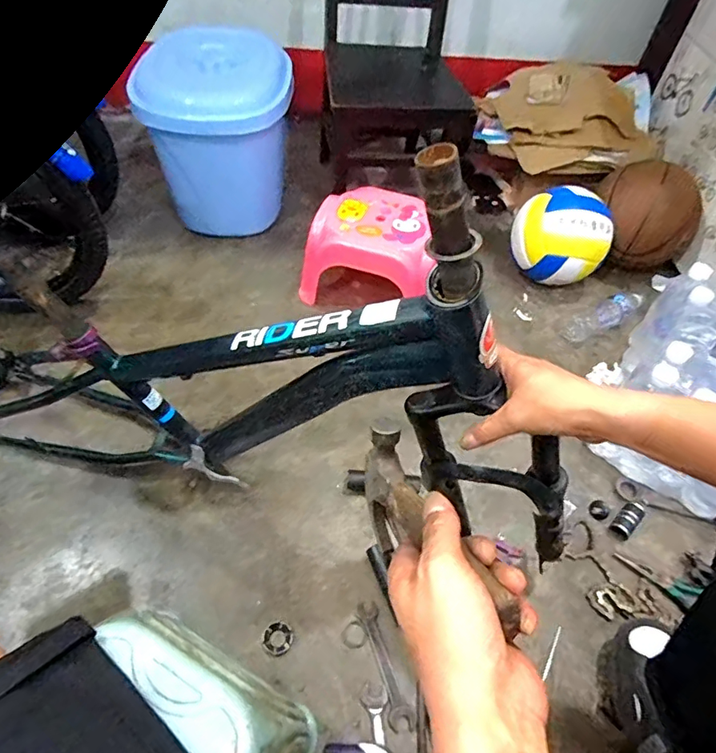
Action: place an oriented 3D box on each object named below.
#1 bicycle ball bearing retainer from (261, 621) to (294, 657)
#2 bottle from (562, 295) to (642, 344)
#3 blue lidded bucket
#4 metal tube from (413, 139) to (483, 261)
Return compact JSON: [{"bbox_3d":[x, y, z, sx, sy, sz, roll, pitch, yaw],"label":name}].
[{"bbox_3d":[-0.111,0.361,0.698,0.043,0.008,0.043,3,53,-4],"label":"bicycle ball bearing retainer"},{"bbox_3d":[0.536,-0.135,1.095,0.205,0.053,0.060,-22,59,-20],"label":"bottle"},{"bbox_3d":[-0.293,-0.535,1.115,0.306,0.343,0.267,-2,54,-7],"label":"blue lidded bucket"},{"bbox_3d":[0.061,-0.119,0.359,0.035,0.078,0.028,10,49,33],"label":"metal tube"}]

